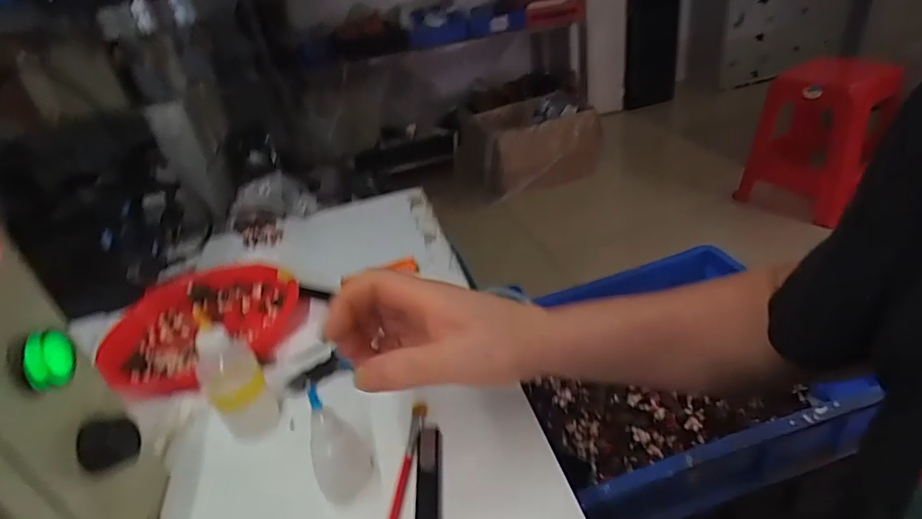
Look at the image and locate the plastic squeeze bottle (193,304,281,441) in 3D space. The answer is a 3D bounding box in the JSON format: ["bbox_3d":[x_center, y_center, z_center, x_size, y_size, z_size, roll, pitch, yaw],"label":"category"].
[{"bbox_3d":[-0.164,0.081,0.375,0.038,0.103,0.031,-22,35,-22],"label":"plastic squeeze bottle"}]

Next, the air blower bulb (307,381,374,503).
[{"bbox_3d":[-0.077,0.110,0.320,0.033,0.085,0.030,-16,33,-13],"label":"air blower bulb"}]

